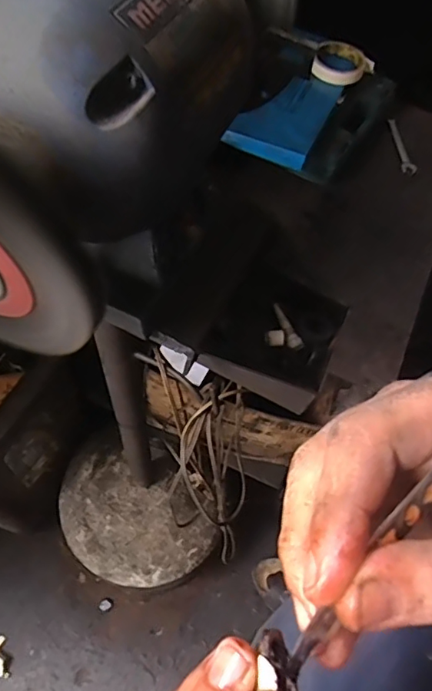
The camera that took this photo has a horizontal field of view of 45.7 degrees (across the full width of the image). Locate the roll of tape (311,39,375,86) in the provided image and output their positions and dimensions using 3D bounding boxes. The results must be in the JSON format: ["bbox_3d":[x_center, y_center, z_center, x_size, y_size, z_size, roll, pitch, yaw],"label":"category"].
[{"bbox_3d":[0.207,-0.472,0.857,0.089,0.020,0.092,3,60,-4],"label":"roll of tape"}]

